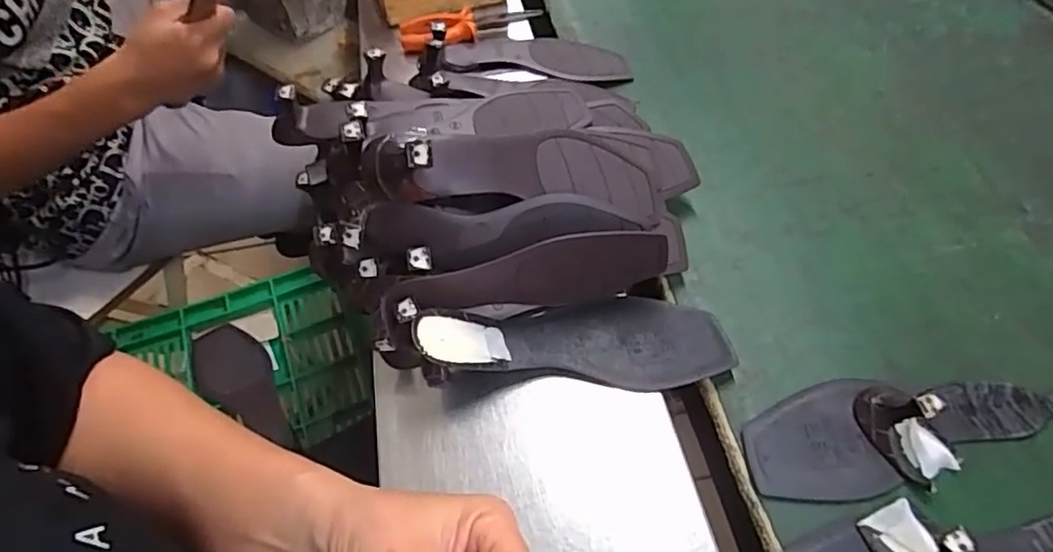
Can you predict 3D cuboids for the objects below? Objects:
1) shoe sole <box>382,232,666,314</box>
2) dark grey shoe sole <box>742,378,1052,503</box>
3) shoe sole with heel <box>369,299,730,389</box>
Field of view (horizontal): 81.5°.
[{"bbox_3d":[0.005,0.001,0.443,0.201,0.075,0.017,-14,53,-7],"label":"shoe sole"},{"bbox_3d":[0.262,0.094,0.402,0.226,0.042,0.078,-6,52,-1],"label":"dark grey shoe sole"},{"bbox_3d":[0.023,0.043,0.440,0.244,0.070,0.073,-3,52,1],"label":"shoe sole with heel"}]

